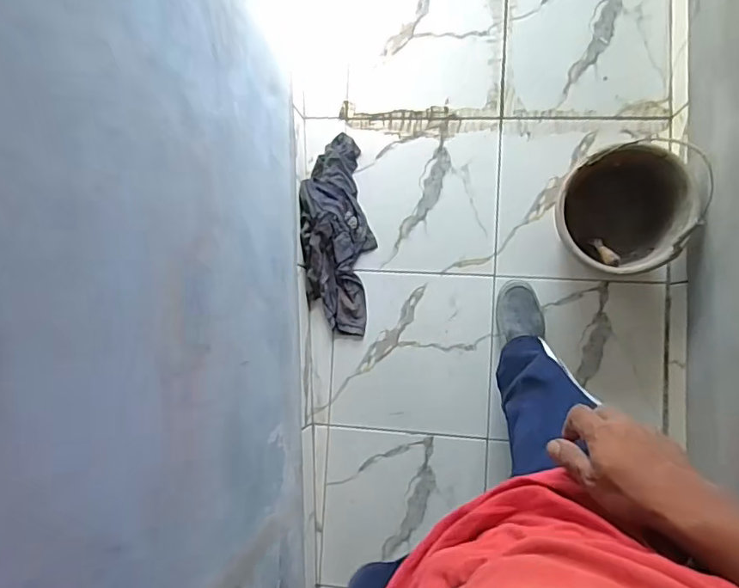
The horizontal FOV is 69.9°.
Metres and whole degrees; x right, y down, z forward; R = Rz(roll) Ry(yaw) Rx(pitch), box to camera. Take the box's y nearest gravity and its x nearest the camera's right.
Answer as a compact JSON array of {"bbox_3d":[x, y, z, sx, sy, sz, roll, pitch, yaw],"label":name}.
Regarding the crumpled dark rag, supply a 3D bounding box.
[{"bbox_3d":[-0.083,-0.152,1.339,0.163,0.078,0.497,-1,87,10],"label":"crumpled dark rag"}]

